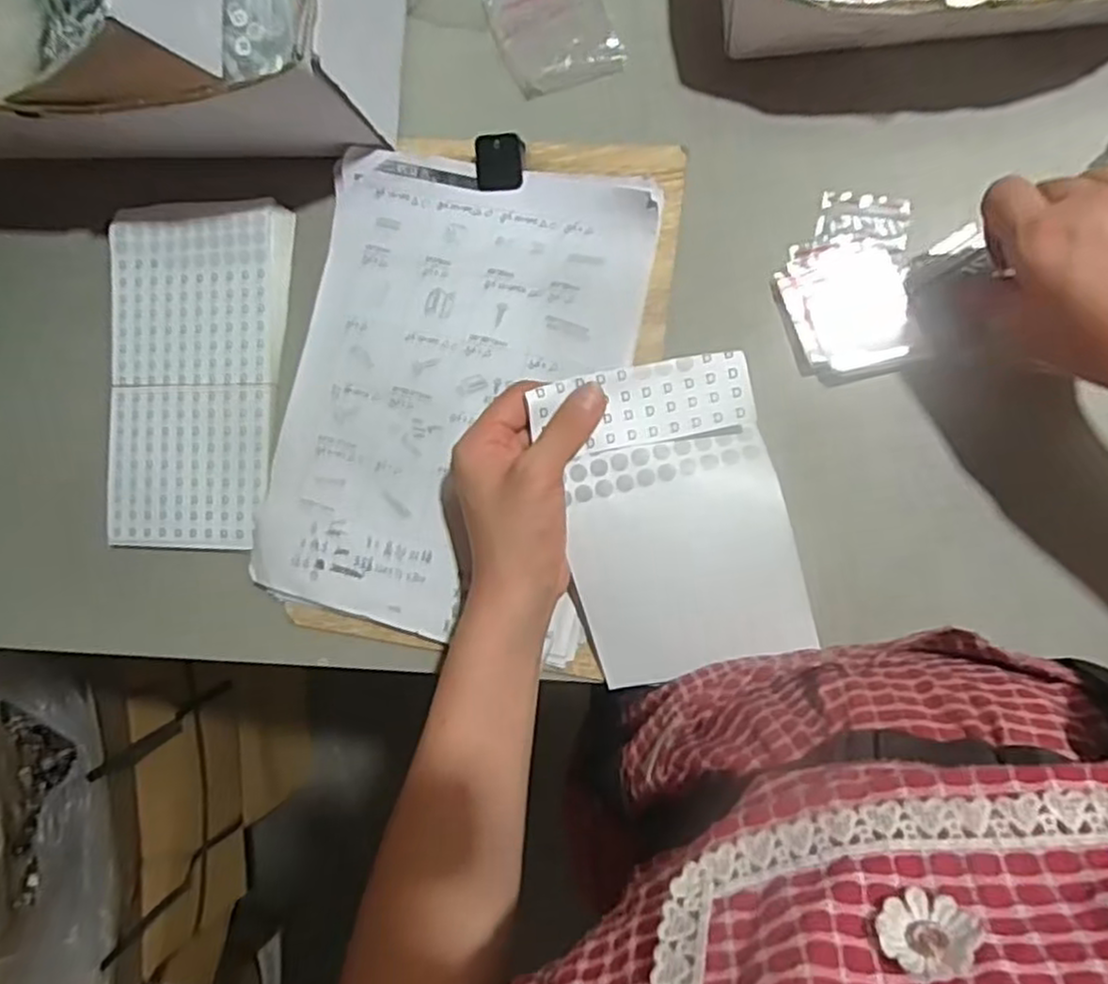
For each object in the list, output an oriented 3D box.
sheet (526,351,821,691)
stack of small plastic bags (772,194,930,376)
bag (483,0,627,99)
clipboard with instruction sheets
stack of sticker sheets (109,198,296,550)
[{"bbox_3d":[0.066,0.016,0.415,0.120,0.016,0.176,-15,95,10],"label":"sheet"},{"bbox_3d":[0.169,-0.121,0.424,0.072,0.010,0.101,-5,88,12],"label":"stack of small plastic bags"},{"bbox_3d":[-0.009,-0.318,0.458,0.070,0.012,0.130,-17,85,12],"label":"bag"},{"bbox_3d":[-0.057,-0.062,0.459,0.222,0.016,0.321,13,92,12],"label":"clipboard with instruction sheets"},{"bbox_3d":[-0.243,-0.079,0.500,0.124,0.019,0.228,2,90,12],"label":"stack of sticker sheets"}]

